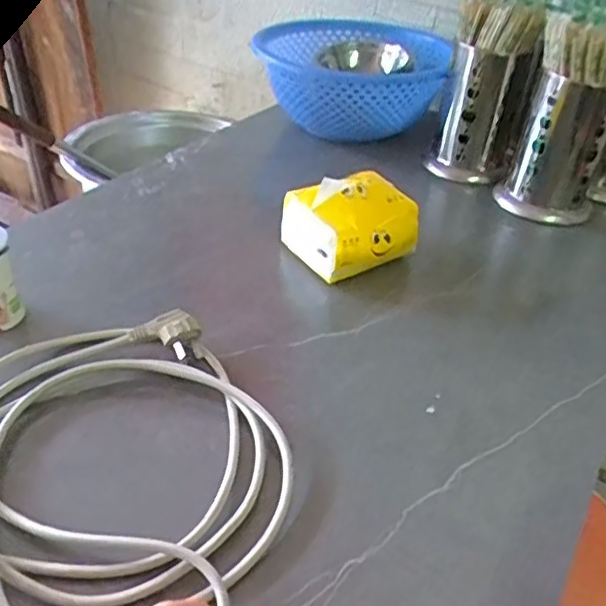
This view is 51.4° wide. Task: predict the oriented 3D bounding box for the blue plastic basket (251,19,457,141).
[{"bbox_3d":[0.071,-0.324,0.928,0.249,0.140,0.246,9,38,5],"label":"blue plastic basket"}]

